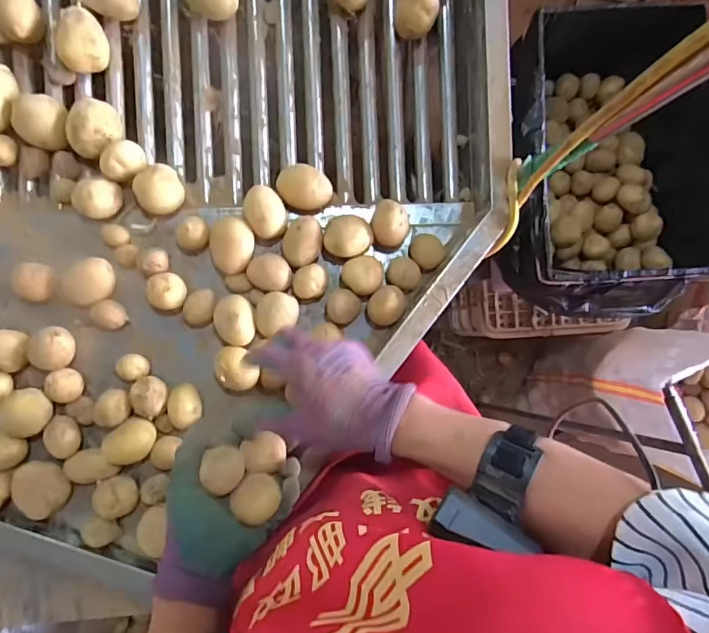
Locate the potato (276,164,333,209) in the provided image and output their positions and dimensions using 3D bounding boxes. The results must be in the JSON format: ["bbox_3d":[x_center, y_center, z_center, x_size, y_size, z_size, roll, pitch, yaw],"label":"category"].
[{"bbox_3d":[-0.054,-0.135,0.526,0.057,0.049,0.042,20,87,-4],"label":"potato"}]

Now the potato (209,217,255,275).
[{"bbox_3d":[-0.130,-0.073,0.521,0.046,0.041,0.054,3,89,-4],"label":"potato"}]

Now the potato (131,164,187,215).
[{"bbox_3d":[-0.204,-0.133,0.516,0.047,0.038,0.047,0,89,-4],"label":"potato"}]

